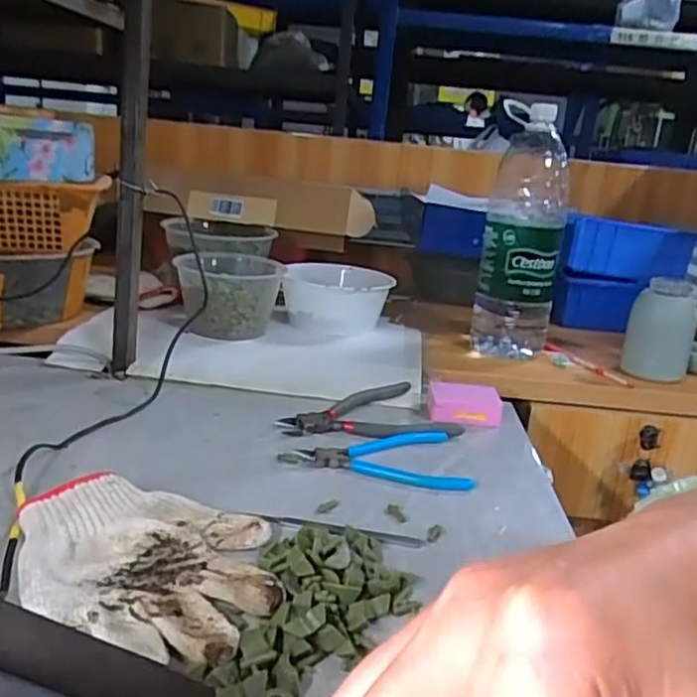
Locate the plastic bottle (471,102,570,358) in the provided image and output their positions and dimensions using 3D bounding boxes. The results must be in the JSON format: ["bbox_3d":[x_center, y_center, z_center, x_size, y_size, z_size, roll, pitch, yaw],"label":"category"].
[{"bbox_3d":[0.228,-0.146,0.875,0.096,0.310,0.097,8,17,9],"label":"plastic bottle"}]

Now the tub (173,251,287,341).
[{"bbox_3d":[-0.156,-0.066,0.870,0.130,0.091,0.153,6,17,0],"label":"tub"}]

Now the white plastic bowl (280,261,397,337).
[{"bbox_3d":[-0.016,-0.070,0.949,0.148,0.074,0.170,4,17,-6],"label":"white plastic bowl"}]

